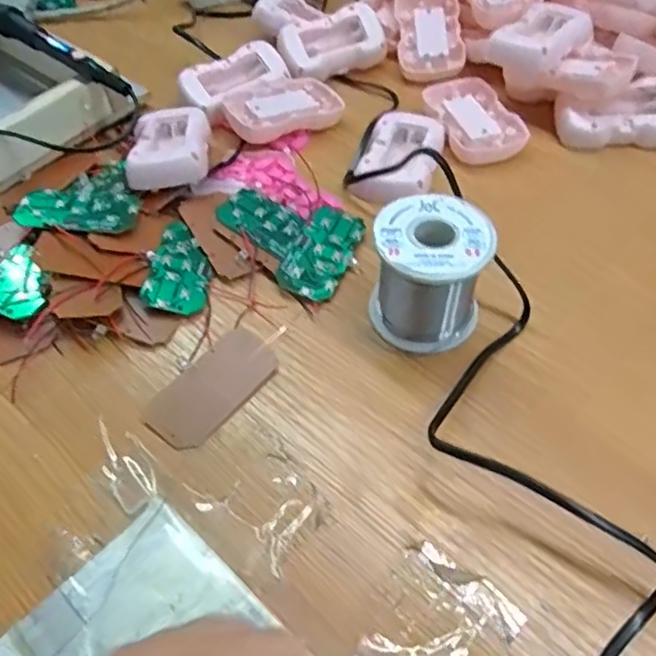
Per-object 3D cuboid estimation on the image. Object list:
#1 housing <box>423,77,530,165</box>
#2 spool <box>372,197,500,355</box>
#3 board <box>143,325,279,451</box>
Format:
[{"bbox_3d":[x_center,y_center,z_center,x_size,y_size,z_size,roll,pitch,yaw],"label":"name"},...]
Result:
[{"bbox_3d":[0.109,-0.160,0.472,0.053,0.014,0.088,-13,53,-8],"label":"housing"},{"bbox_3d":[0.055,-0.032,0.343,0.060,0.058,0.062,-2,52,1],"label":"spool"},{"bbox_3d":[-0.061,0.032,0.339,0.040,0.010,0.076,35,63,19],"label":"board"}]

